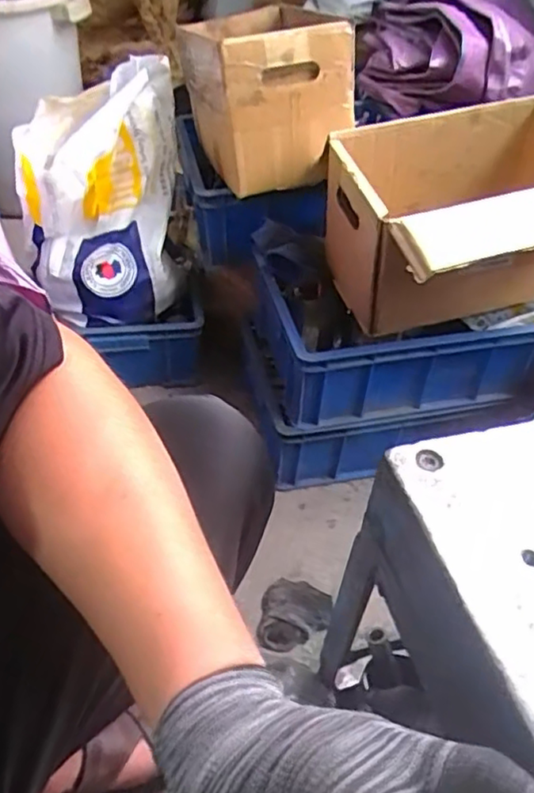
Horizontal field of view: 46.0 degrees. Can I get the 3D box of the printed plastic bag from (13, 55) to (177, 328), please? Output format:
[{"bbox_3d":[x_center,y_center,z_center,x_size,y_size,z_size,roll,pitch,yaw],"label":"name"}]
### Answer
[{"bbox_3d":[-0.256,-0.302,0.995,0.221,0.335,0.203,-2,45,-6],"label":"printed plastic bag"}]

